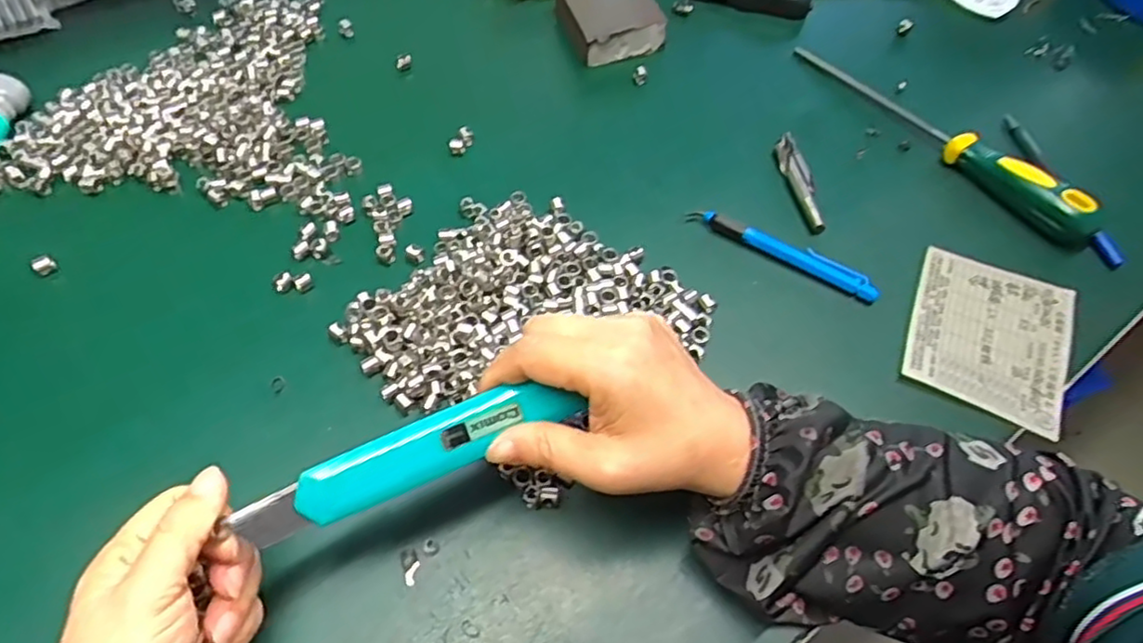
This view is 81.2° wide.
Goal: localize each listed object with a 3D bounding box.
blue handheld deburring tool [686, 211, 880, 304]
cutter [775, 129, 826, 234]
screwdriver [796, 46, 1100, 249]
[{"bbox_3d":[0.133,-0.044,0.419,0.120,0.015,0.011,28,62,15],"label":"blue handheld deburring tool"},{"bbox_3d":[0.156,-0.097,0.457,0.014,0.014,0.091,-4,59,-4],"label":"cutter"},{"bbox_3d":[0.254,-0.134,0.464,0.022,0.033,0.229,-29,62,-18],"label":"screwdriver"}]

